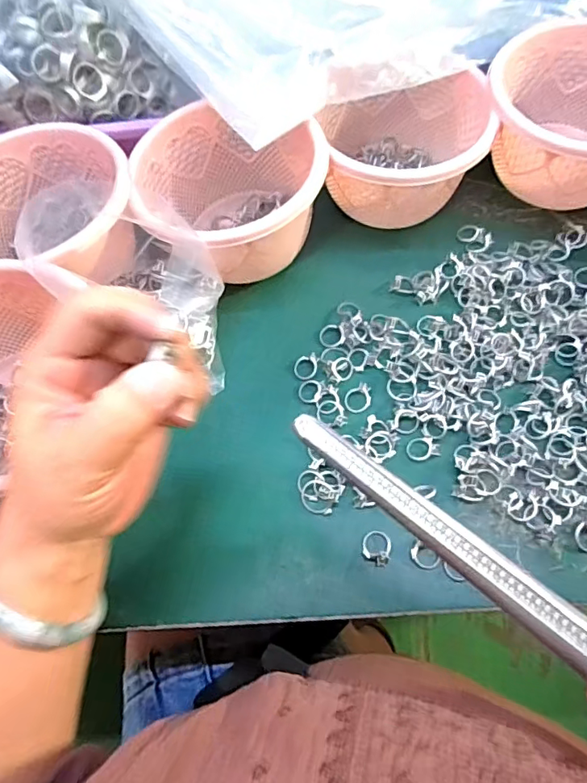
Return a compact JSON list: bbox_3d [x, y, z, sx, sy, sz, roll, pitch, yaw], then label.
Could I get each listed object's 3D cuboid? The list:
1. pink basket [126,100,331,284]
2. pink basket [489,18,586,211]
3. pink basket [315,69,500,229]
[{"bbox_3d":[-0.049,-0.154,0.415,0.142,0.092,0.141,-1,64,2],"label":"pink basket"},{"bbox_3d":[0.226,-0.216,0.419,0.142,0.078,0.131,7,66,7],"label":"pink basket"},{"bbox_3d":[0.087,-0.203,0.431,0.130,0.075,0.132,-6,64,-1],"label":"pink basket"}]

